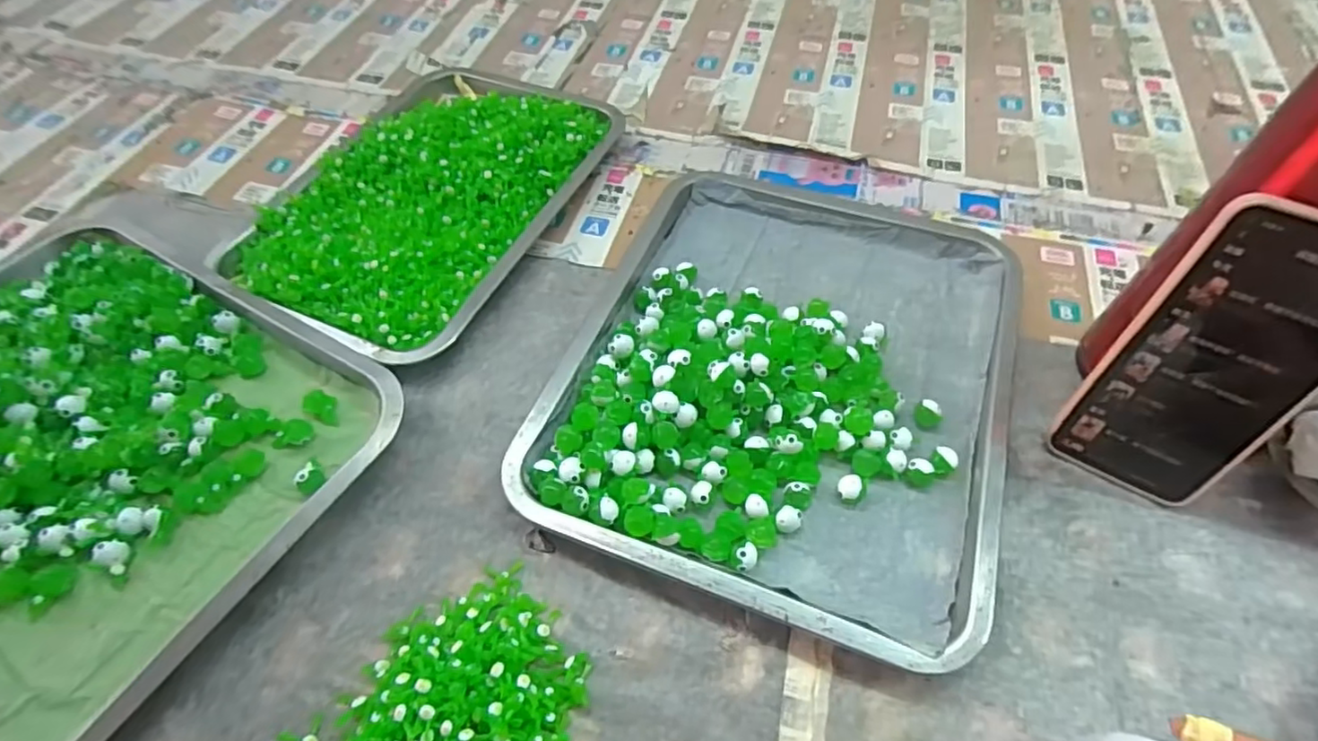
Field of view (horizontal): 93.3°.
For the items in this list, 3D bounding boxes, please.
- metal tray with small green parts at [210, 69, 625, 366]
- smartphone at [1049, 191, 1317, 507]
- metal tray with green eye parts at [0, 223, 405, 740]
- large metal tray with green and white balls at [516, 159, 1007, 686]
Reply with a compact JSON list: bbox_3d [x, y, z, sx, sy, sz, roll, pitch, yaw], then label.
[{"bbox_3d":[-0.181,-0.150,0.498,0.213,0.035,0.300,24,59,16],"label":"metal tray with small green parts"},{"bbox_3d":[0.272,-0.001,0.307,0.077,0.161,0.007,28,44,19],"label":"smartphone"},{"bbox_3d":[-0.368,0.042,0.374,0.361,0.026,0.268,24,59,17],"label":"metal tray with green eye parts"},{"bbox_3d":[0.079,-0.005,0.391,0.258,0.030,0.302,16,57,12],"label":"large metal tray with green and white balls"}]

